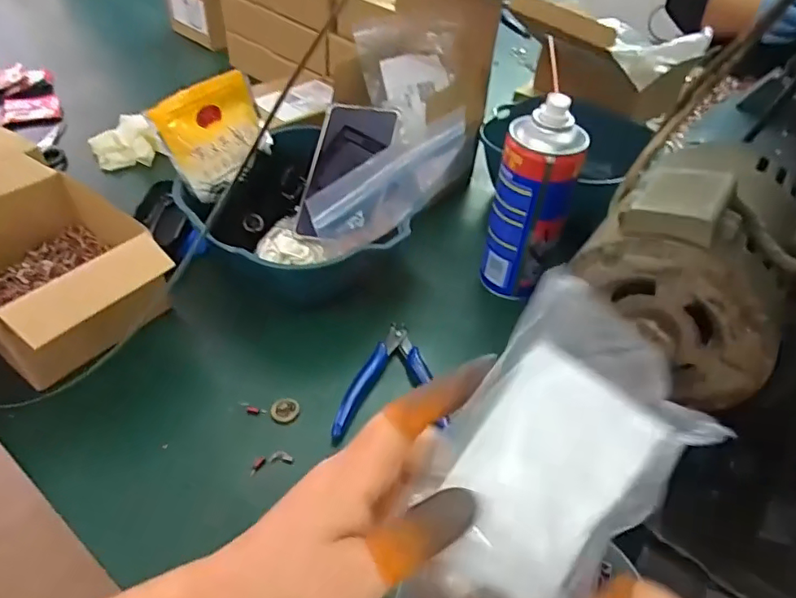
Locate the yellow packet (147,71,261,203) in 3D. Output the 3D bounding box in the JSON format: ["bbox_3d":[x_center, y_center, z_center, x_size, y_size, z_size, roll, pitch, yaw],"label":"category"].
[{"bbox_3d":[-0.169,-0.157,0.513,0.009,0.089,0.104,4,42,43],"label":"yellow packet"}]

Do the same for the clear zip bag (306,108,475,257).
[{"bbox_3d":[0.003,-0.096,0.457,0.017,0.086,0.183,36,52,27],"label":"clear zip bag"}]

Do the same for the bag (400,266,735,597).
[{"bbox_3d":[0.064,0.085,0.243,0.092,0.171,0.020,28,4,12],"label":"bag"}]

